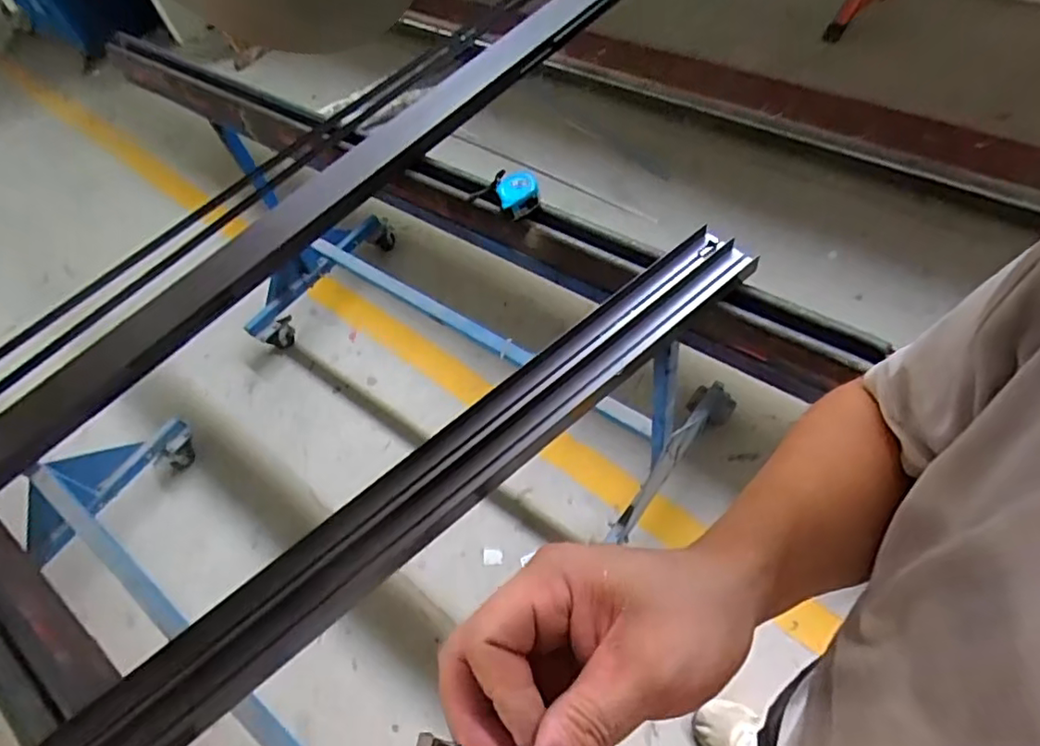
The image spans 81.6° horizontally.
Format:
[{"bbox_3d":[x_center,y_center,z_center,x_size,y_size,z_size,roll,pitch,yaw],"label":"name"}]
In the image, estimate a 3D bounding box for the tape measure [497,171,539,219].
[{"bbox_3d":[-0.003,-0.288,0.965,0.064,0.040,0.065,-20,56,-3],"label":"tape measure"}]

